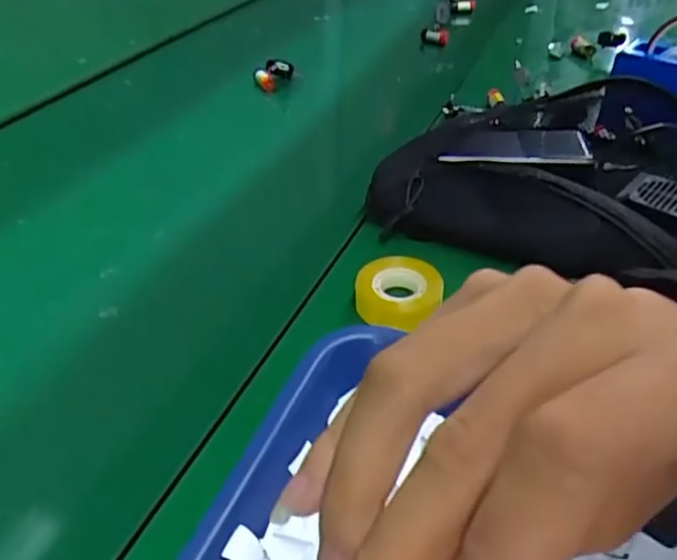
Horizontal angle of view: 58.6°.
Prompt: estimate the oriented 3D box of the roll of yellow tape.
[{"bbox_3d":[0.040,0.009,0.410,0.056,0.027,0.052,1,40,-1],"label":"roll of yellow tape"}]

